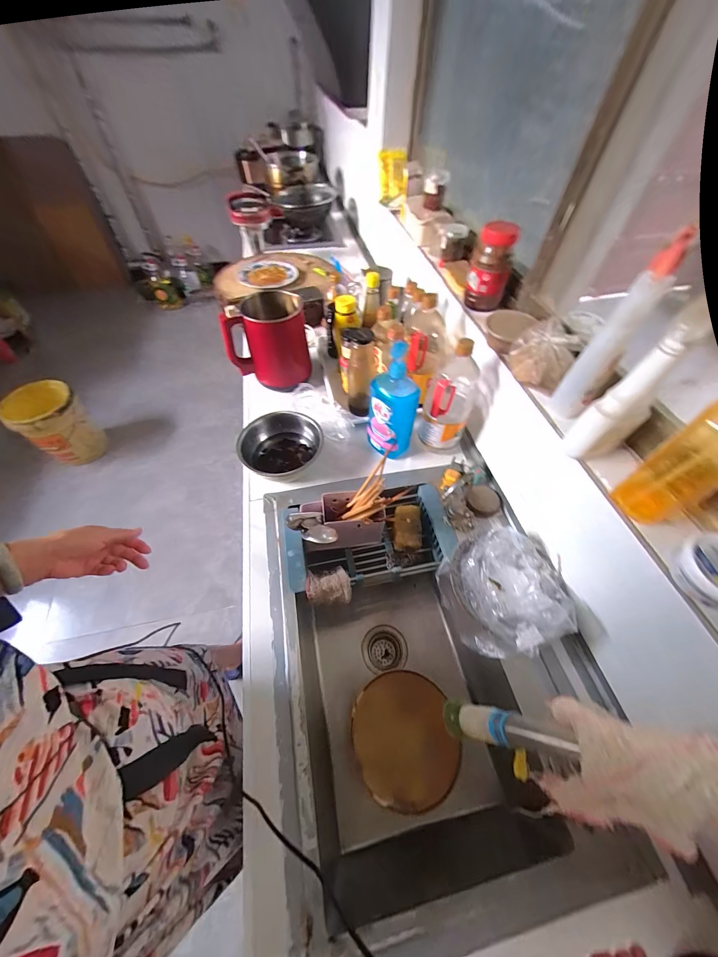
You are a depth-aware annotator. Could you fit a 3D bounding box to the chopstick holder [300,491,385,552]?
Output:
[{"bbox_3d":[-0.038,0.099,0.743,0.186,0.139,0.076,-6,55,-4],"label":"chopstick holder"}]

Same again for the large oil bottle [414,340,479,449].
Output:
[{"bbox_3d":[0.205,-0.190,0.749,0.132,0.280,0.106,21,58,14],"label":"large oil bottle"}]

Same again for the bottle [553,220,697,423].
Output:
[{"bbox_3d":[0.362,-0.197,0.464,0.049,0.273,0.046,34,62,21],"label":"bottle"}]

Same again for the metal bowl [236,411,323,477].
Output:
[{"bbox_3d":[-0.195,-0.074,0.811,0.193,0.081,0.199,0,55,0],"label":"metal bowl"}]

